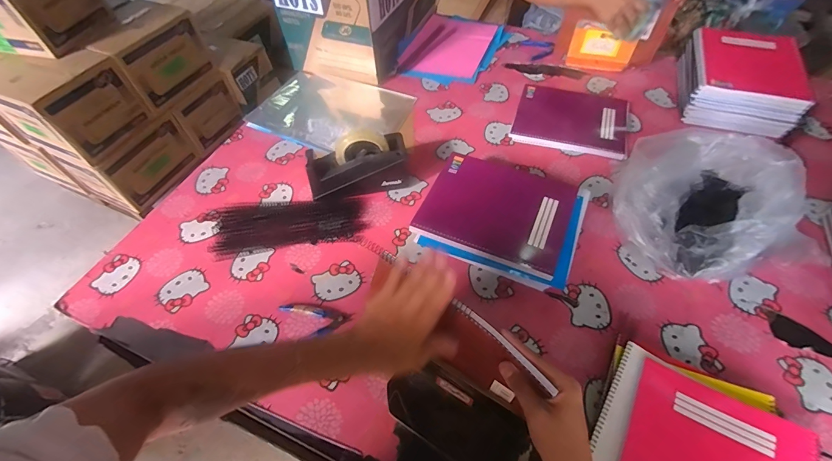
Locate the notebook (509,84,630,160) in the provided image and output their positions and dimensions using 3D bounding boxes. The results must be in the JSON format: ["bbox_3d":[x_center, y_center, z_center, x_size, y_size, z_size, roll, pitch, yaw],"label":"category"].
[{"bbox_3d":[0.369,-0.270,0.895,0.251,0.023,0.223,17,57,14],"label":"notebook"}]

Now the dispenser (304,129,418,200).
[{"bbox_3d":[-0.111,-0.133,0.758,0.212,0.118,0.079,-14,55,-8],"label":"dispenser"}]

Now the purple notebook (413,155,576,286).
[{"bbox_3d":[0.143,-0.036,0.677,0.248,0.027,0.191,19,57,15],"label":"purple notebook"}]

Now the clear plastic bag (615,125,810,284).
[{"bbox_3d":[0.487,-0.052,0.665,0.247,0.134,0.258,21,58,16],"label":"clear plastic bag"}]

